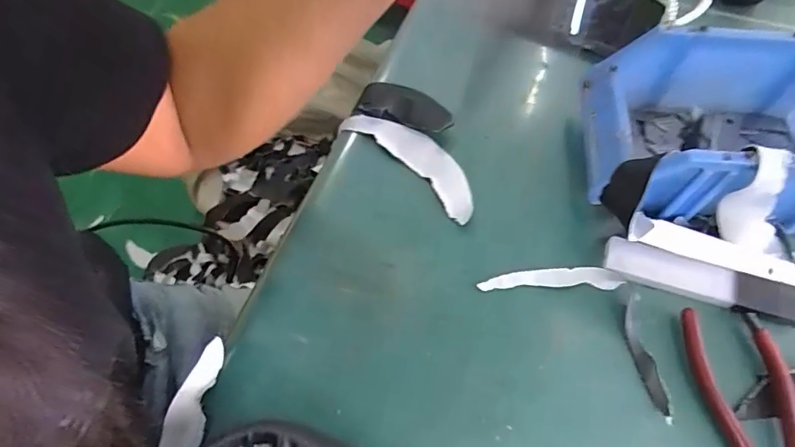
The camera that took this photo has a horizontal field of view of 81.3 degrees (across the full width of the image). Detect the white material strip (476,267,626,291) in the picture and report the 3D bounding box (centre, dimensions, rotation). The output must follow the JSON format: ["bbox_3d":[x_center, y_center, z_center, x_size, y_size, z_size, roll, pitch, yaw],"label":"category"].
[{"bbox_3d":[0.102,0.037,0.311,0.092,0.009,0.014,-1,62,1],"label":"white material strip"}]

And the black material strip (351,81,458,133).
[{"bbox_3d":[0.008,-0.098,0.382,0.081,0.009,0.042,17,58,17],"label":"black material strip"}]

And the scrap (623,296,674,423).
[{"bbox_3d":[0.153,0.082,0.288,0.014,0.005,0.076,-2,62,0],"label":"scrap"}]

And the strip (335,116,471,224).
[{"bbox_3d":[0.011,-0.053,0.362,0.132,0.008,0.041,38,69,19],"label":"strip"}]

